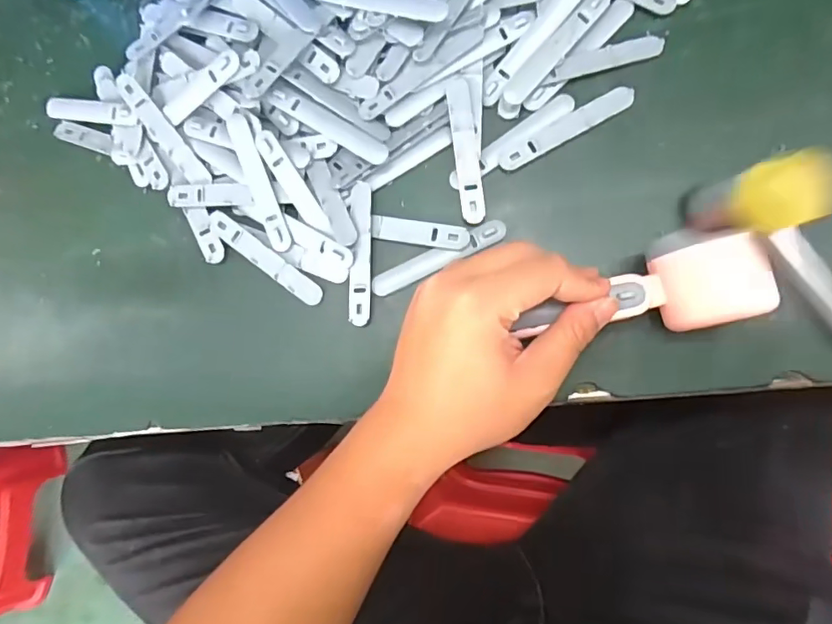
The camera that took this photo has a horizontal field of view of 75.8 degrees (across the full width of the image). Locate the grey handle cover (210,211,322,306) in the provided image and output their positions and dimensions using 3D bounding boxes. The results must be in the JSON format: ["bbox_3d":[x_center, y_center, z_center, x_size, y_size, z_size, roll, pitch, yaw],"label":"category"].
[{"bbox_3d":[-0.104,-0.037,0.366,0.094,0.008,0.016,38,90,10],"label":"grey handle cover"}]

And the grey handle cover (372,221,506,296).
[{"bbox_3d":[0.015,-0.036,0.351,0.094,0.007,0.014,-27,81,4],"label":"grey handle cover"}]

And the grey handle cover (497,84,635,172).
[{"bbox_3d":[0.098,-0.120,0.348,0.094,0.004,0.015,-29,81,4],"label":"grey handle cover"}]

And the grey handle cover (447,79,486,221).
[{"bbox_3d":[0.033,-0.106,0.350,0.016,0.010,0.094,-7,83,7],"label":"grey handle cover"}]

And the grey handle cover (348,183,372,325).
[{"bbox_3d":[-0.037,-0.039,0.358,0.015,0.004,0.094,1,84,8],"label":"grey handle cover"}]

